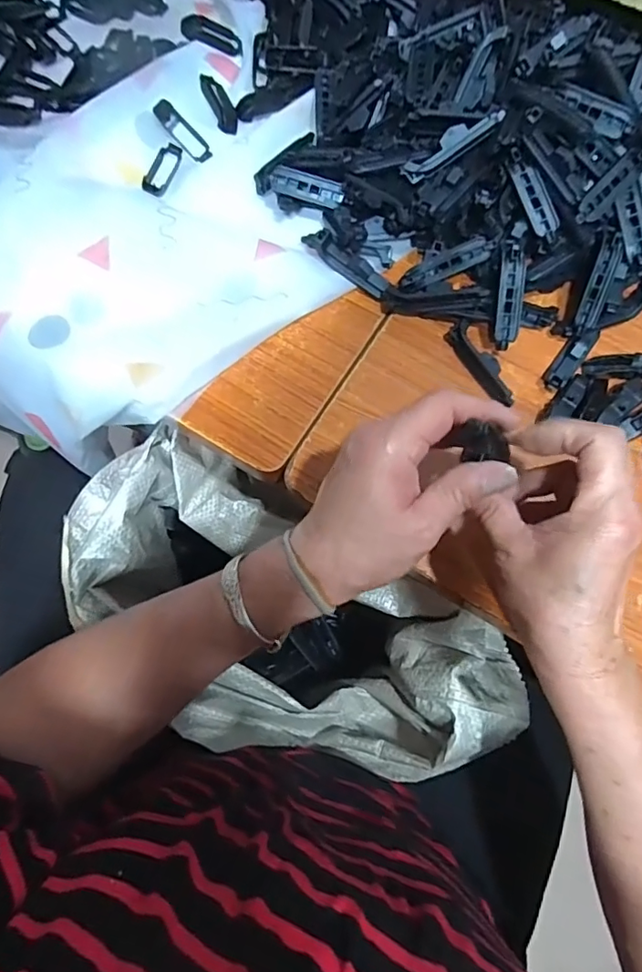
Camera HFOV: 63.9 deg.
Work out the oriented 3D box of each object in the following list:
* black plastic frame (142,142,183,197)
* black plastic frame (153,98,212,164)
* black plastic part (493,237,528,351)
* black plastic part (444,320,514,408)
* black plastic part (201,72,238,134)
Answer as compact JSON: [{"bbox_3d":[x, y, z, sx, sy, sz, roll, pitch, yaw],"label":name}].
[{"bbox_3d":[-0.132,-0.266,0.433,0.018,0.004,0.056,23,70,-15],"label":"black plastic frame"},{"bbox_3d":[-0.116,-0.300,0.437,0.058,0.012,0.018,43,82,-8],"label":"black plastic frame"},{"bbox_3d":[0.142,-0.145,0.389,0.018,0.015,0.078,2,104,2],"label":"black plastic part"},{"bbox_3d":[0.124,-0.094,0.397,0.020,0.018,0.075,-31,78,-8],"label":"black plastic part"},{"bbox_3d":[-0.088,-0.333,0.449,0.019,0.008,0.059,-23,77,-6],"label":"black plastic part"}]

